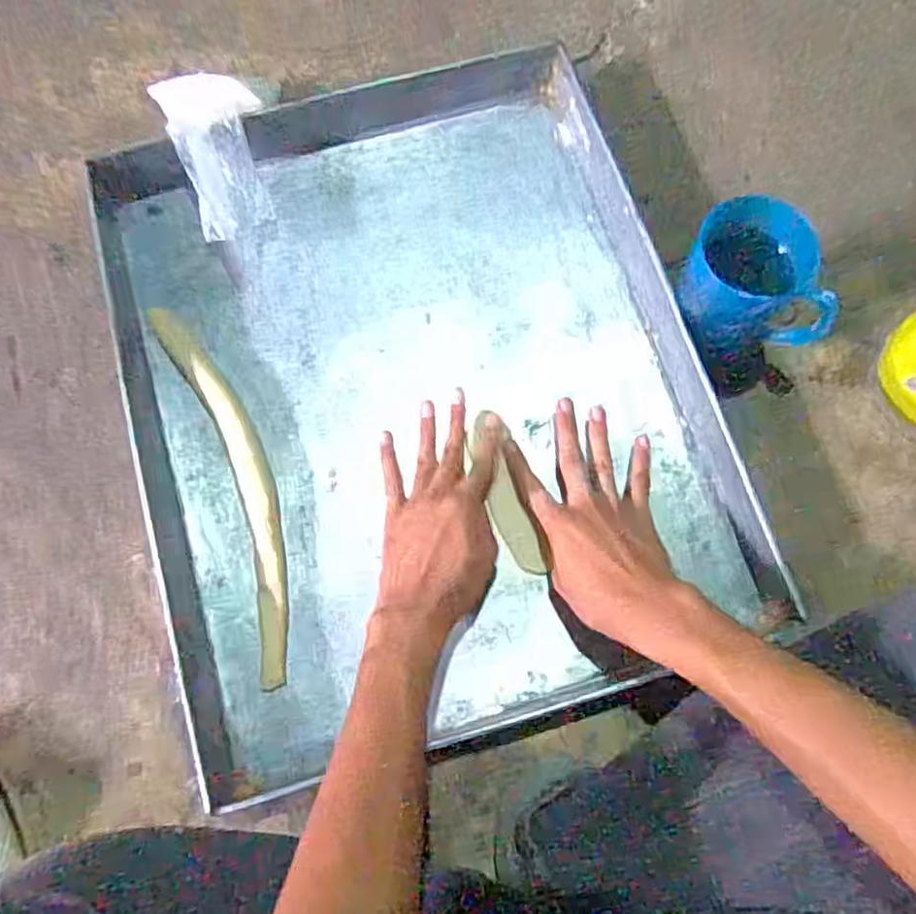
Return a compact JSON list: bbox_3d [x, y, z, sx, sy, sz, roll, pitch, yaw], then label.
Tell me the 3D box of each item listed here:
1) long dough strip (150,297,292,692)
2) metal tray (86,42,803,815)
[{"bbox_3d":[-0.167,0.020,0.519,0.049,0.022,0.296,-20,77,-5],"label":"long dough strip"},{"bbox_3d":[-0.040,-0.062,0.535,0.436,0.046,0.539,-15,77,-4],"label":"metal tray"}]

